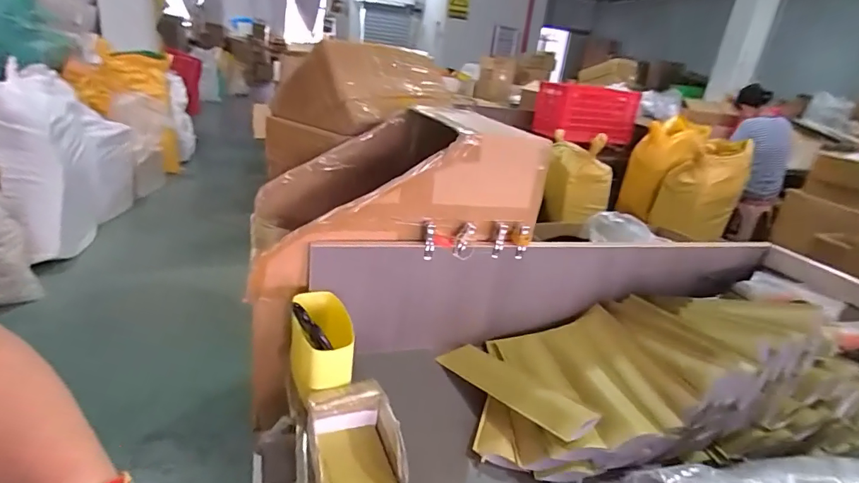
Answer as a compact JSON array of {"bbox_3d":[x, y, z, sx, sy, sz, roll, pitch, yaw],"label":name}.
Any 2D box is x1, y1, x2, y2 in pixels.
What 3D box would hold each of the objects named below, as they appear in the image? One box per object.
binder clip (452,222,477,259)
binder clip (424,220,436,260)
[{"bbox_3d":[0.058,-0.001,0.736,0.033,0.061,0.007,10,6,-5],"label":"binder clip"},{"bbox_3d":[0.001,-0.002,0.735,0.016,0.061,0.025,5,20,-1],"label":"binder clip"}]

